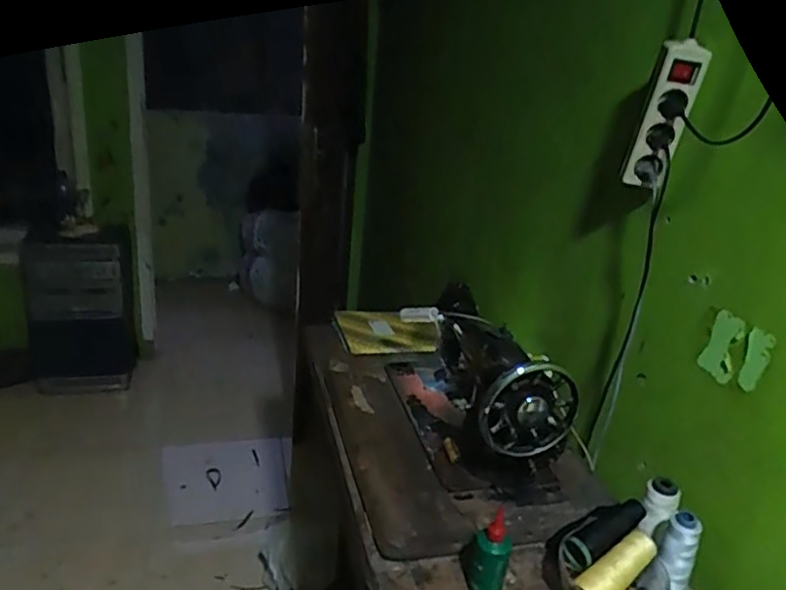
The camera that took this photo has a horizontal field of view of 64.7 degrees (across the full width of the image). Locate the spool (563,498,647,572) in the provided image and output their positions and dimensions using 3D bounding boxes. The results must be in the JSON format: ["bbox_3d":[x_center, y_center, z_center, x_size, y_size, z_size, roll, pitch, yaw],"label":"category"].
[{"bbox_3d":[0.258,0.282,0.753,0.129,0.034,0.045,-22,32,-26],"label":"spool"}]

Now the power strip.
[{"bbox_3d":[0.349,-0.228,0.799,0.060,0.178,0.040,9,22,8],"label":"power strip"}]

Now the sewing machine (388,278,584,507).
[{"bbox_3d":[0.118,0.123,0.994,0.158,0.205,0.392,-2,23,-19],"label":"sewing machine"}]

